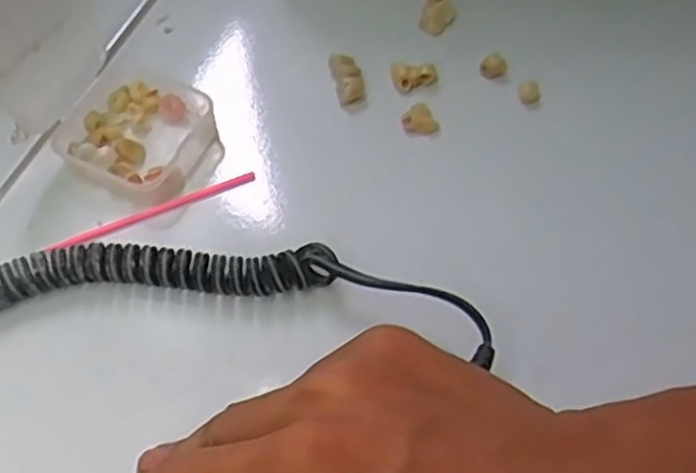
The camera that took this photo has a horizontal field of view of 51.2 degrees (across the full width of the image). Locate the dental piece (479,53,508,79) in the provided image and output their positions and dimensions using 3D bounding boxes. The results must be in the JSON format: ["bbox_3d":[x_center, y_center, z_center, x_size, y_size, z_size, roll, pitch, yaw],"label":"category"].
[{"bbox_3d":[0.067,-0.079,0.334,0.012,0.009,0.009,14,64,8],"label":"dental piece"}]

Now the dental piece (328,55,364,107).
[{"bbox_3d":[-0.001,-0.072,0.333,0.012,0.011,0.023,-15,64,-7],"label":"dental piece"}]

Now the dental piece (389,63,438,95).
[{"bbox_3d":[0.030,-0.073,0.332,0.021,0.009,0.013,7,63,4],"label":"dental piece"}]

